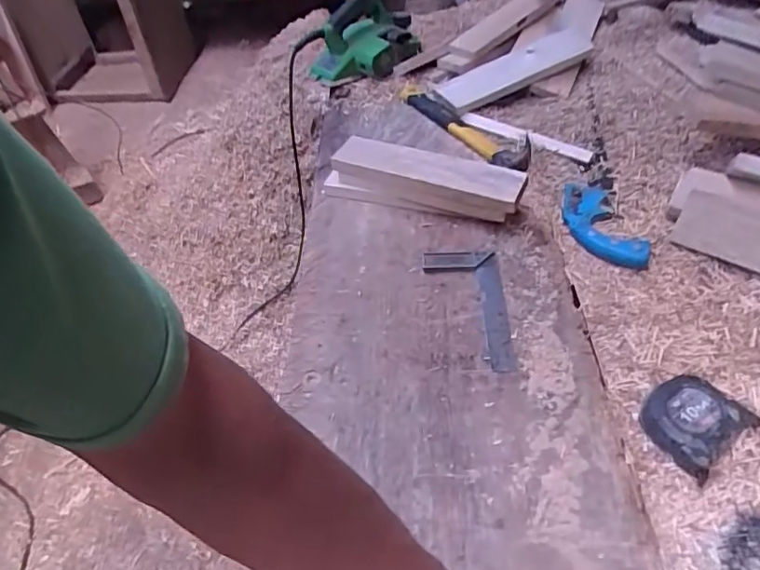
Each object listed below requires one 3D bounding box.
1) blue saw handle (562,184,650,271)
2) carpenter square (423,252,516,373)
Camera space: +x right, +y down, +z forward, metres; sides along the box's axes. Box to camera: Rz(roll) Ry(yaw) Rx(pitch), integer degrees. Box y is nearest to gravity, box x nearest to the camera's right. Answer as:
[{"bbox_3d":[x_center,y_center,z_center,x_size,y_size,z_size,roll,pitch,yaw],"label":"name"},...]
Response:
[{"bbox_3d":[0.301,-0.086,0.738,0.074,0.023,0.172,-6,46,-4],"label":"blue saw handle"},{"bbox_3d":[0.106,0.026,0.655,0.097,0.011,0.186,0,45,2],"label":"carpenter square"}]

